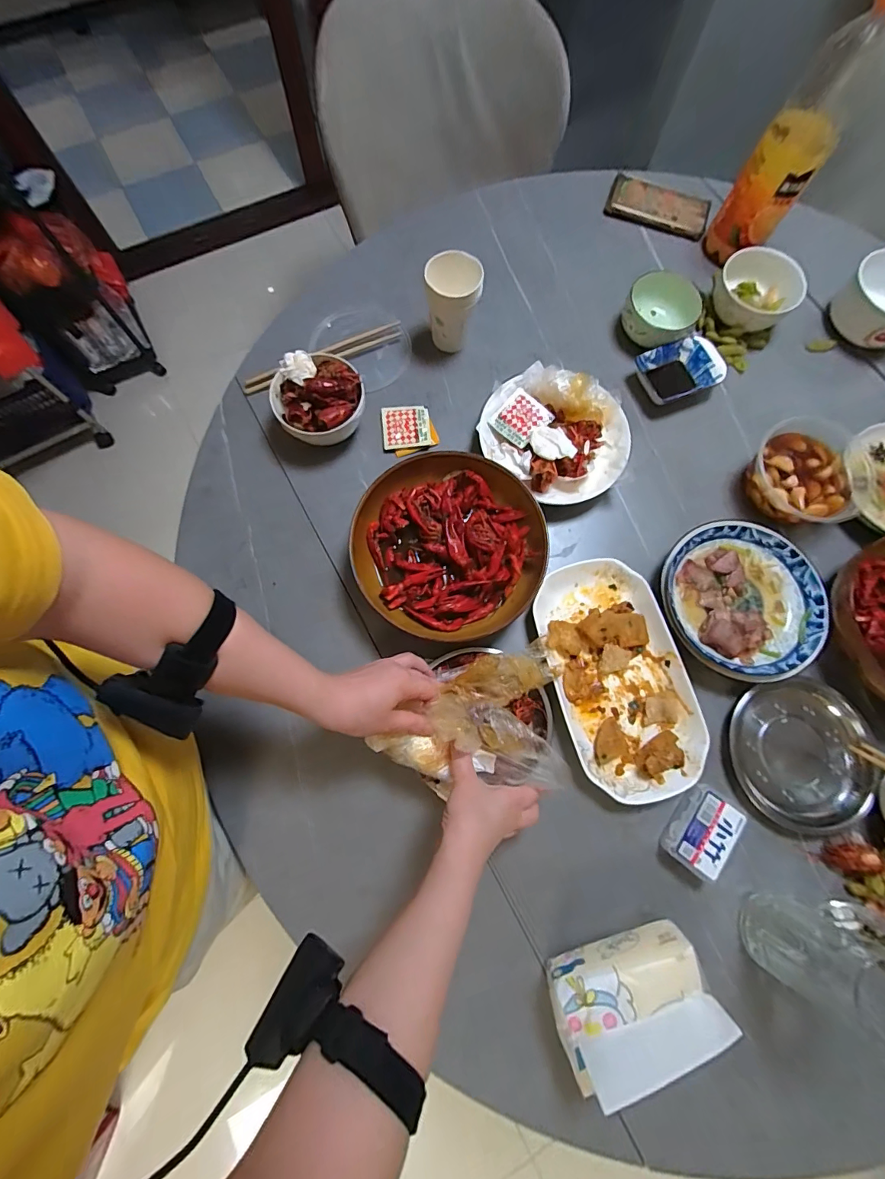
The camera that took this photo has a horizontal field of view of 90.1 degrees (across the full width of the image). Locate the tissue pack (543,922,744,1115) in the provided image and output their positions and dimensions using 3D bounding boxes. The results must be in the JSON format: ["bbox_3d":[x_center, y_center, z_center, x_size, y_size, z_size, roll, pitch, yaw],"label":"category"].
[{"bbox_3d":[0.178,0.388,0.419,0.144,0.081,0.078,-20,78,-7],"label":"tissue pack"}]

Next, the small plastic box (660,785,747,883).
[{"bbox_3d":[0.283,0.262,0.478,0.053,0.027,0.083,37,78,7],"label":"small plastic box"}]

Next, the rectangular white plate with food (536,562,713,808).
[{"bbox_3d":[0.205,0.101,0.528,0.151,0.046,0.274,-15,77,-5],"label":"rectangular white plate with food"}]

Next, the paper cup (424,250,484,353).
[{"bbox_3d":[0.014,-0.388,0.605,0.075,0.110,0.067,2,76,-1],"label":"paper cup"}]

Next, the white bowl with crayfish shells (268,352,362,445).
[{"bbox_3d":[-0.161,-0.245,0.579,0.113,0.081,0.109,0,76,-2],"label":"white bowl with crayfish shells"}]

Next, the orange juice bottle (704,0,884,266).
[{"bbox_3d":[0.459,-0.577,0.576,0.082,0.278,0.069,36,78,7],"label":"orange juice bottle"}]

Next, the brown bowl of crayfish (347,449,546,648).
[{"bbox_3d":[0.008,-0.049,0.545,0.227,0.068,0.217,0,76,-2],"label":"brown bowl of crayfish"}]

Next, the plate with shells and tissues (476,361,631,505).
[{"bbox_3d":[0.152,-0.210,0.589,0.198,0.070,0.185,42,79,8],"label":"plate with shells and tissues"}]

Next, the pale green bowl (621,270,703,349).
[{"bbox_3d":[0.314,-0.399,0.647,0.103,0.053,0.106,33,78,6],"label":"pale green bowl"}]

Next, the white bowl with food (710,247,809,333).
[{"bbox_3d":[0.455,-0.436,0.655,0.104,0.073,0.114,0,76,-2],"label":"white bowl with food"}]

